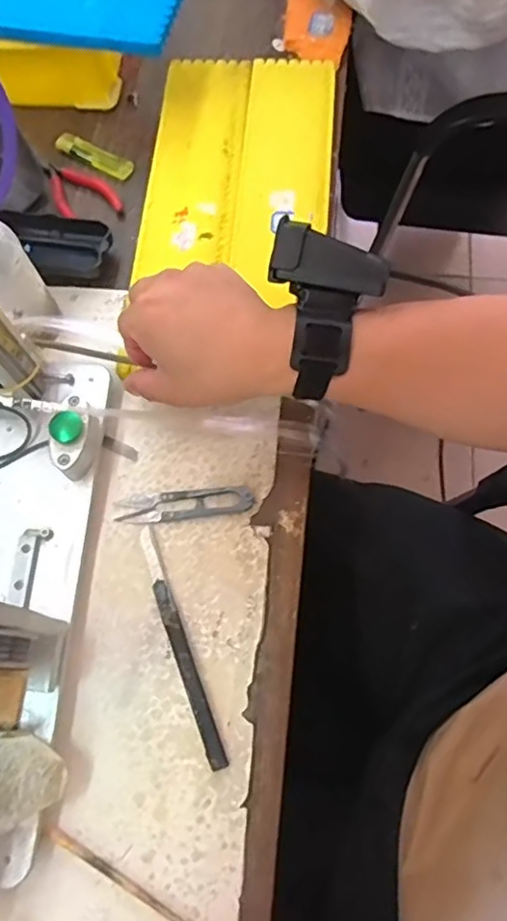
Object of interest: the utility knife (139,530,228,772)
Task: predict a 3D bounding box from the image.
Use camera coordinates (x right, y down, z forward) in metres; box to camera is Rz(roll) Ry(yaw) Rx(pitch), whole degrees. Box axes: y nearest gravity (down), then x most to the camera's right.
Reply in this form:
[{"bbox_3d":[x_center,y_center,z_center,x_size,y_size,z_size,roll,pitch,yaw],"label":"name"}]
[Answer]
[{"bbox_3d":[-0.053,0.126,0.410,0.012,0.013,0.167,-21,71,-5],"label":"utility knife"}]

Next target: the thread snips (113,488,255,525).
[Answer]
[{"bbox_3d":[-0.051,0.032,0.440,0.102,0.006,0.022,-7,71,-1],"label":"thread snips"}]

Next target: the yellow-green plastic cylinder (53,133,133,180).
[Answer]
[{"bbox_3d":[-0.153,-0.292,0.562,0.082,0.010,0.022,27,74,11],"label":"yellow-green plastic cylinder"}]

